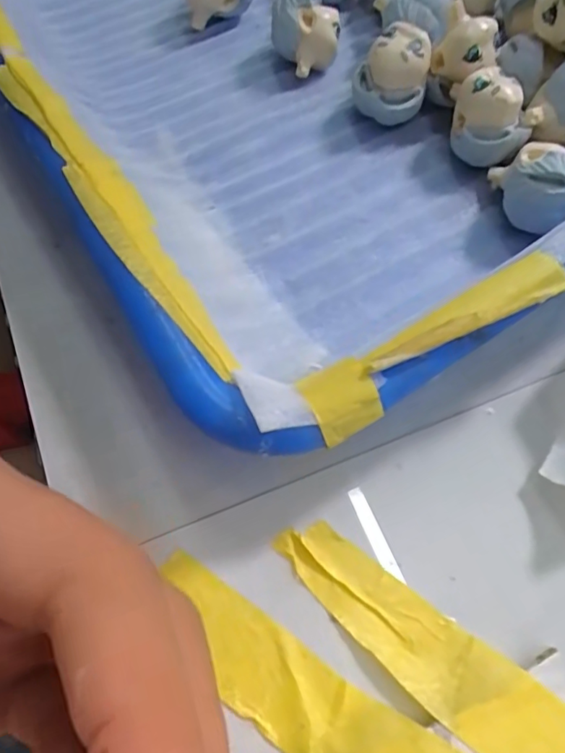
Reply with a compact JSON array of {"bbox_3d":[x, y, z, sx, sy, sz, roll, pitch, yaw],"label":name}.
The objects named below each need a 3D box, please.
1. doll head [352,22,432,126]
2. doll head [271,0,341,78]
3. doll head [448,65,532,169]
[{"bbox_3d":[0.037,-0.098,0.180,0.022,0.027,0.020,-9,67,-5],"label":"doll head"},{"bbox_3d":[0.009,-0.123,0.191,0.020,0.024,0.020,-29,70,-13],"label":"doll head"},{"bbox_3d":[0.066,-0.081,0.174,0.018,0.024,0.023,-17,67,-8],"label":"doll head"}]

